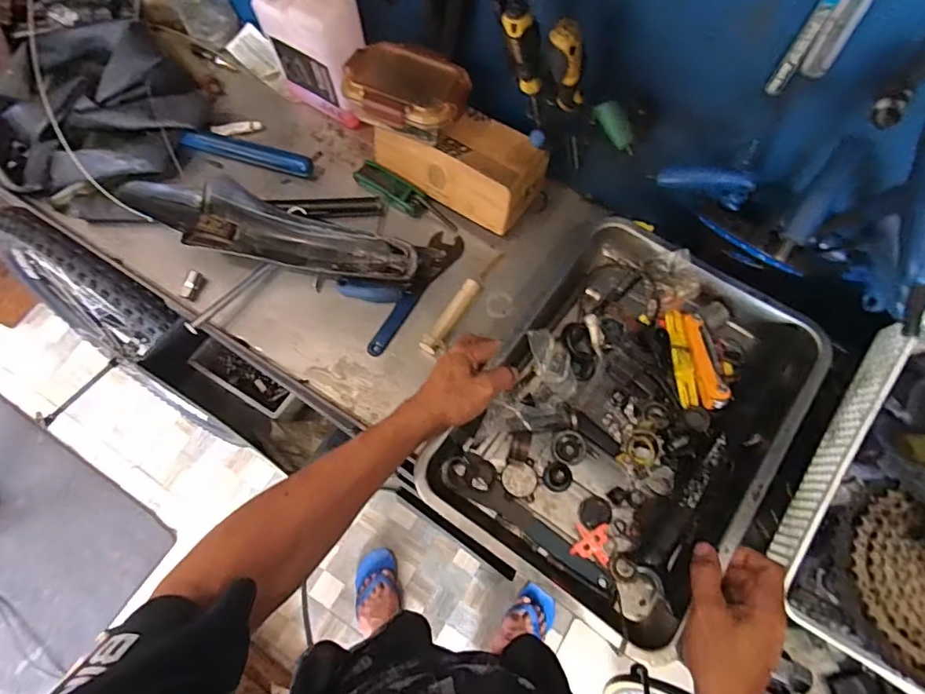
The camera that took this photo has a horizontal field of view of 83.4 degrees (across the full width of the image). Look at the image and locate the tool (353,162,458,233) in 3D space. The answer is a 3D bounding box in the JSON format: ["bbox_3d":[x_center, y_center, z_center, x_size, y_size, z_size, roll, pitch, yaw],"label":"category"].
[{"bbox_3d":[-0.078,-0.206,0.708,0.154,0.023,0.033,33,73,10],"label":"tool"}]

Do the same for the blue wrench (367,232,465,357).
[{"bbox_3d":[-0.063,-0.073,0.673,0.042,0.012,0.195,30,73,9],"label":"blue wrench"}]

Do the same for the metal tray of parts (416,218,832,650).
[{"bbox_3d":[0.177,0.066,0.552,0.277,0.061,0.377,35,74,11],"label":"metal tray of parts"}]

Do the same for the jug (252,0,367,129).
[{"bbox_3d":[-0.189,-0.380,0.683,0.135,0.181,0.067,25,72,8],"label":"jug"}]

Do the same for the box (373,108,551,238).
[{"bbox_3d":[-0.005,-0.246,0.688,0.218,0.098,0.097,32,73,10],"label":"box"}]

